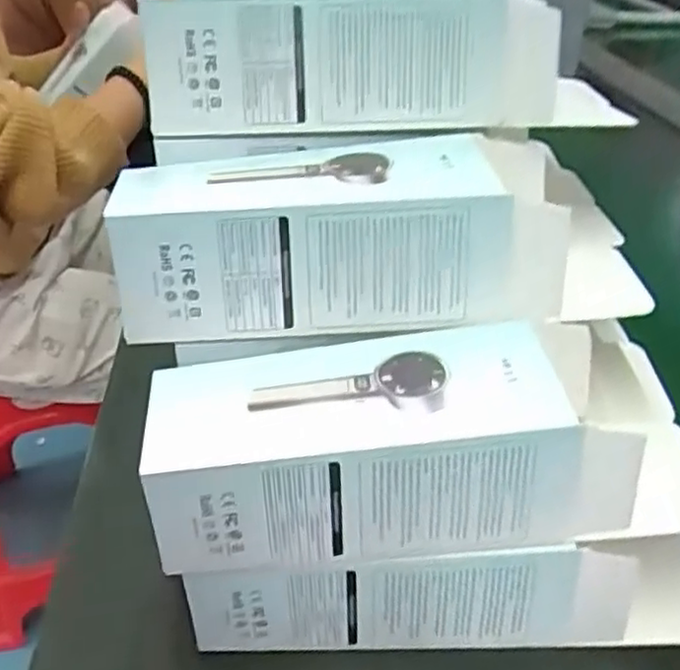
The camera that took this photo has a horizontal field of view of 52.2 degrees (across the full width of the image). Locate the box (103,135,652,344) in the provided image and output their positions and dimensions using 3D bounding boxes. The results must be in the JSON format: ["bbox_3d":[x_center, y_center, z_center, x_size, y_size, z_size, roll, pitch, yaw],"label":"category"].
[{"bbox_3d":[0.020,-0.045,0.305,0.224,0.068,0.069,-2,35,-6],"label":"box"}]

